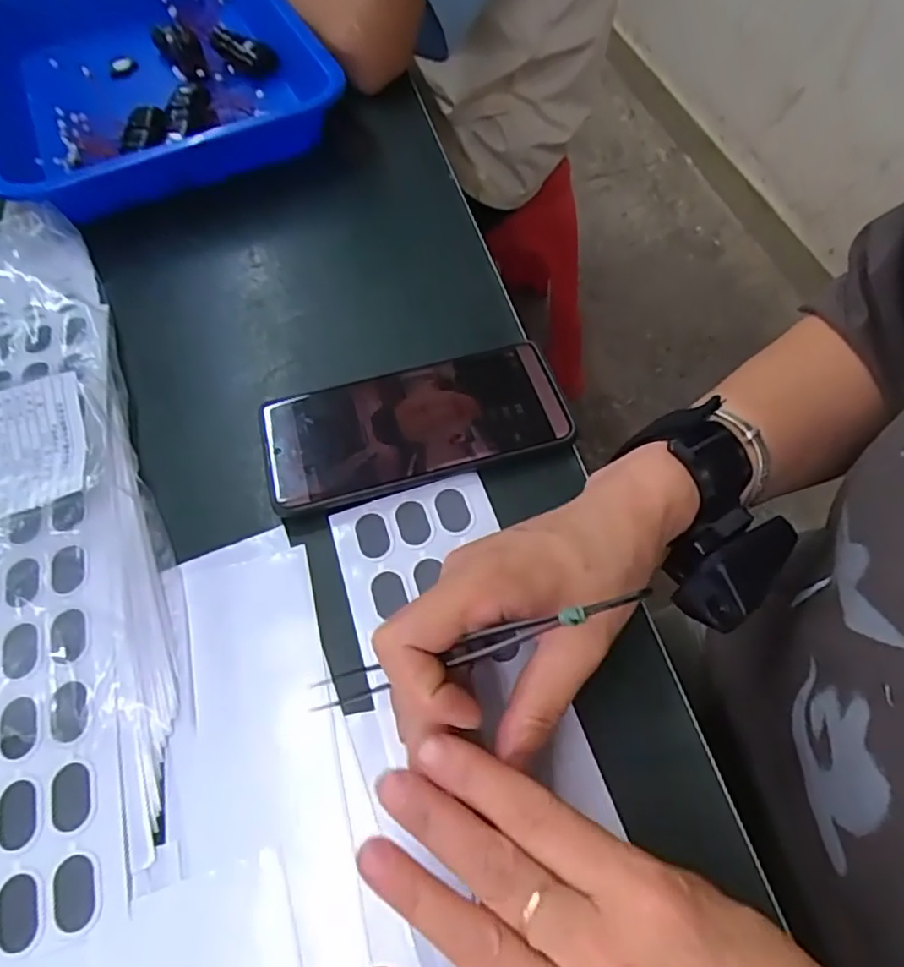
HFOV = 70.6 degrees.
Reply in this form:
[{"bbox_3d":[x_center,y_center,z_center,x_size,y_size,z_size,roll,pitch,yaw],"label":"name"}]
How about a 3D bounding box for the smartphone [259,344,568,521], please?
[{"bbox_3d":[-0.020,-0.032,0.352,0.160,0.017,0.075,-14,58,-8],"label":"smartphone"}]

